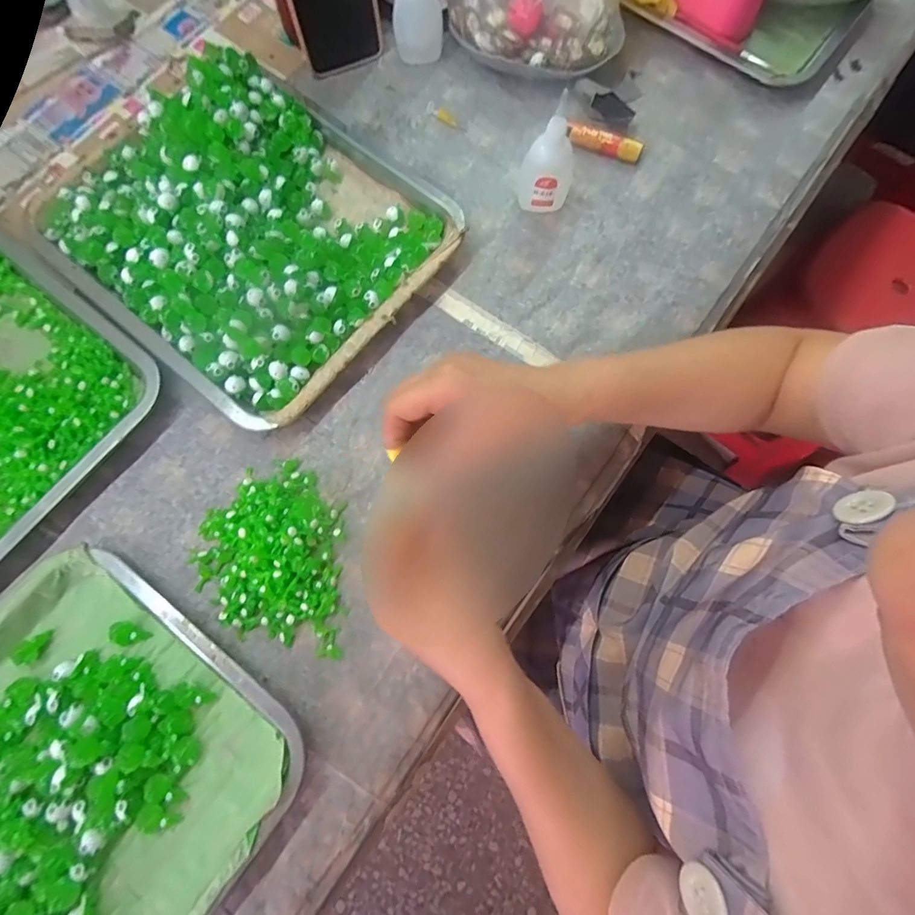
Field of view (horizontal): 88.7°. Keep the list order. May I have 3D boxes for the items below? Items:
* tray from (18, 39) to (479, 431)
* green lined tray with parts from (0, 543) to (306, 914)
[{"bbox_3d":[-0.174,-0.197,0.391,0.287,0.048,0.256,39,79,8],"label":"tray"},{"bbox_3d":[-0.271,0.240,0.301,0.237,0.024,0.301,37,79,7],"label":"green lined tray with parts"}]

